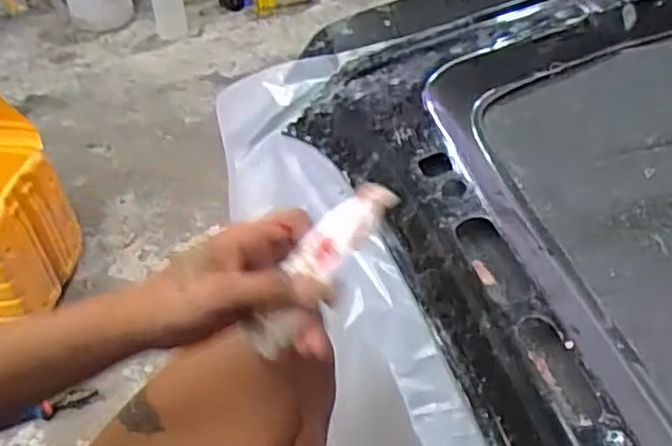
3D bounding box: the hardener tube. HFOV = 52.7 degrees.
[{"bbox_3d":[-0.014,0.032,0.456,0.025,0.143,0.031,22,19,-48],"label":"hardener tube"}]

